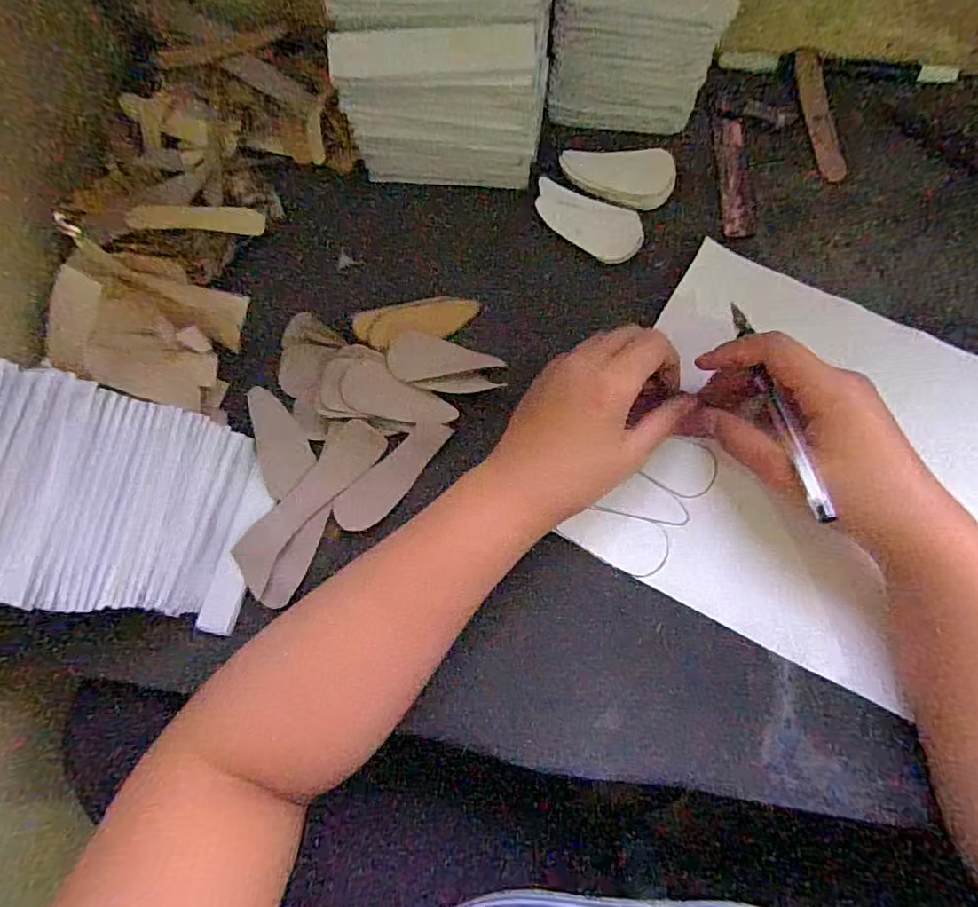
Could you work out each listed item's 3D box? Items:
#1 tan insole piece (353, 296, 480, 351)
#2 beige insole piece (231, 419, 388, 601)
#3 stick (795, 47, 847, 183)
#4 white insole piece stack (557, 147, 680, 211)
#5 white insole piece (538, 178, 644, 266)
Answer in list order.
[{"bbox_3d":[-0.045,-0.084,0.351,0.077,0.011,0.029,-15,80,2],"label":"tan insole piece"},{"bbox_3d":[-0.110,0.029,0.335,0.032,0.006,0.116,39,86,9],"label":"beige insole piece"},{"bbox_3d":[0.215,-0.218,0.360,0.018,0.006,0.086,-11,86,1],"label":"stick"},{"bbox_3d":[0.083,-0.176,0.356,0.070,0.012,0.032,1,81,4],"label":"white insole piece stack"},{"bbox_3d":[0.062,-0.147,0.351,0.071,0.013,0.031,27,84,8],"label":"white insole piece"}]

